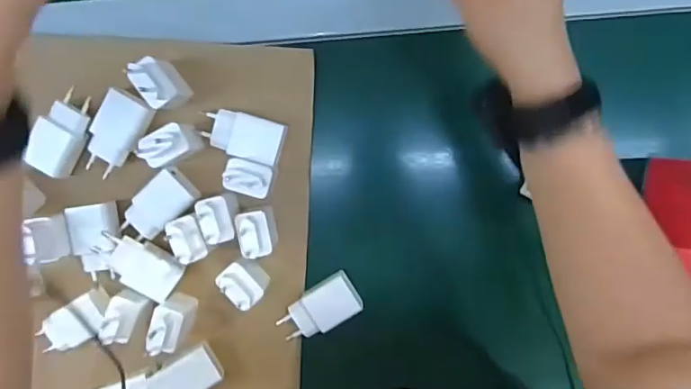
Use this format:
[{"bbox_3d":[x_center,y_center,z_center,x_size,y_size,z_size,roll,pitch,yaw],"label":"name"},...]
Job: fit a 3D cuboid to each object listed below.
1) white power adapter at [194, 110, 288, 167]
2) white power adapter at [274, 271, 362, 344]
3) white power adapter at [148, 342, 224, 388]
[{"bbox_3d":[-0.093,-0.054,0.464,0.076,0.033,0.039,15,97,-1],"label":"white power adapter"},{"bbox_3d":[-0.025,0.108,0.480,0.080,0.024,0.041,-34,95,5],"label":"white power adapter"},{"bbox_3d":[-0.153,0.173,0.488,0.067,0.038,0.038,-32,95,5],"label":"white power adapter"}]

